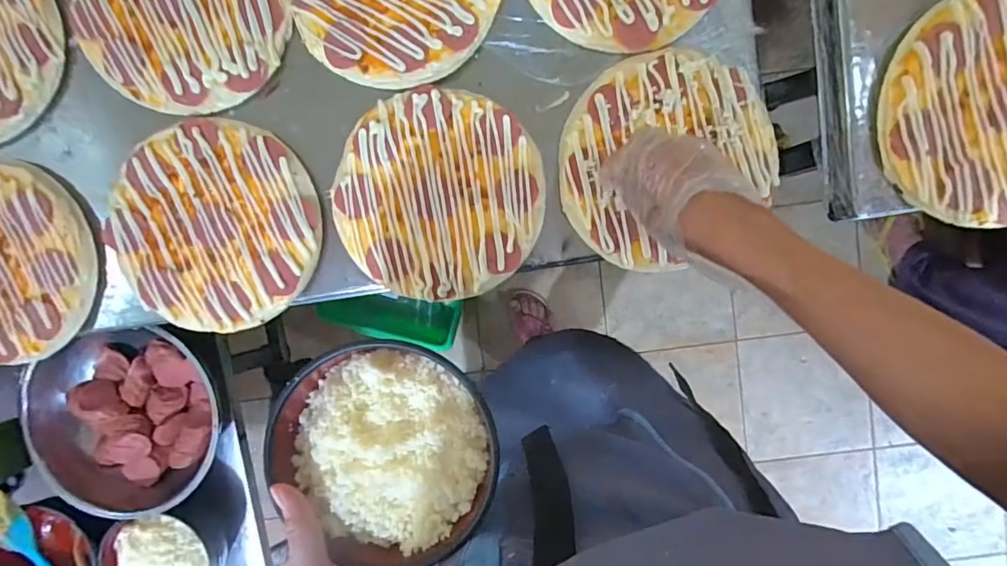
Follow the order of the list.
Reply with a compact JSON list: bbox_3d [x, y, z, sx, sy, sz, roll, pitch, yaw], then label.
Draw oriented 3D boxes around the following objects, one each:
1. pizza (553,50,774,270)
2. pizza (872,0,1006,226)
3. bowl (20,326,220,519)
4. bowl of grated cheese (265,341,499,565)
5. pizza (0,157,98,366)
[{"bbox_3d":[0.145,-0.119,0.486,0.199,0.019,0.180,-41,88,5],"label":"pizza"},{"bbox_3d":[0.418,-0.148,0.429,0.198,0.017,0.187,-13,95,2],"label":"pizza"},{"bbox_3d":[-0.456,0.170,0.630,0.231,0.089,0.222,0,94,-8],"label":"bowl"},{"bbox_3d":[-0.071,0.104,0.331,0.140,0.048,0.123,45,87,-8],"label":"bowl of grated cheese"},{"bbox_3d":[-0.487,-0.020,0.491,0.172,0.019,0.191,-10,95,-7],"label":"pizza"}]

